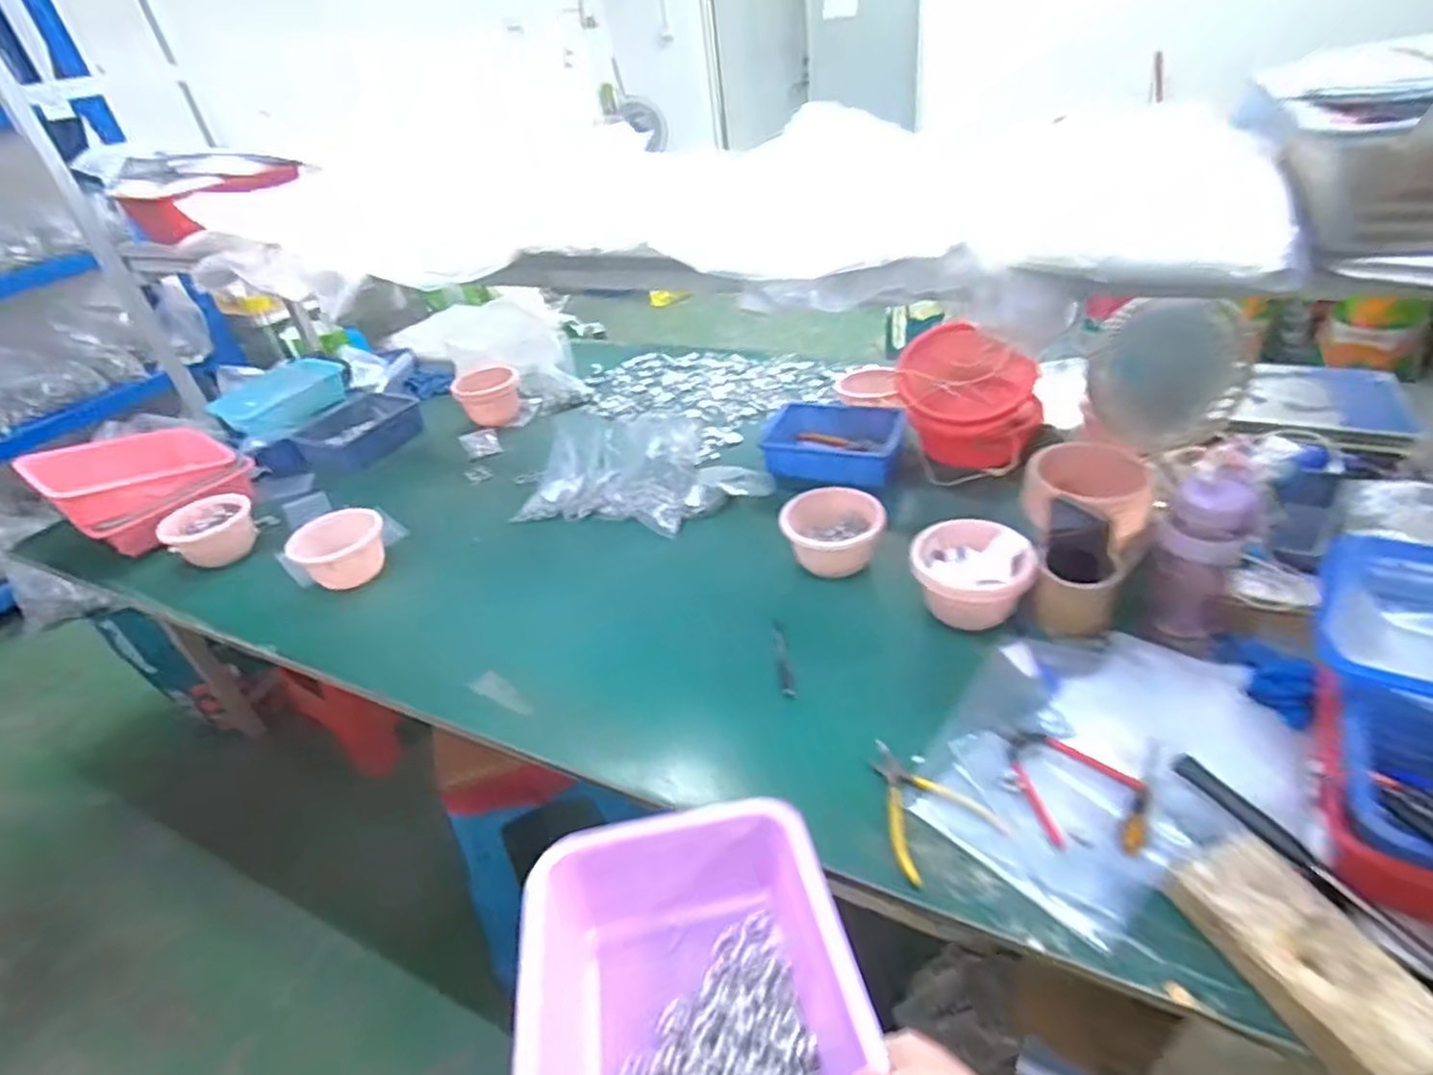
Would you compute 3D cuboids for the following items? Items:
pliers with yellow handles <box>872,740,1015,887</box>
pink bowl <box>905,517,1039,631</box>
[{"bbox_3d":[0.215,0.279,0.771,0.122,0.010,0.157,-19,38,-17],"label":"pliers with yellow handles"},{"bbox_3d":[0.338,0.060,0.971,0.142,0.109,0.136,-4,36,3],"label":"pink bowl"}]

